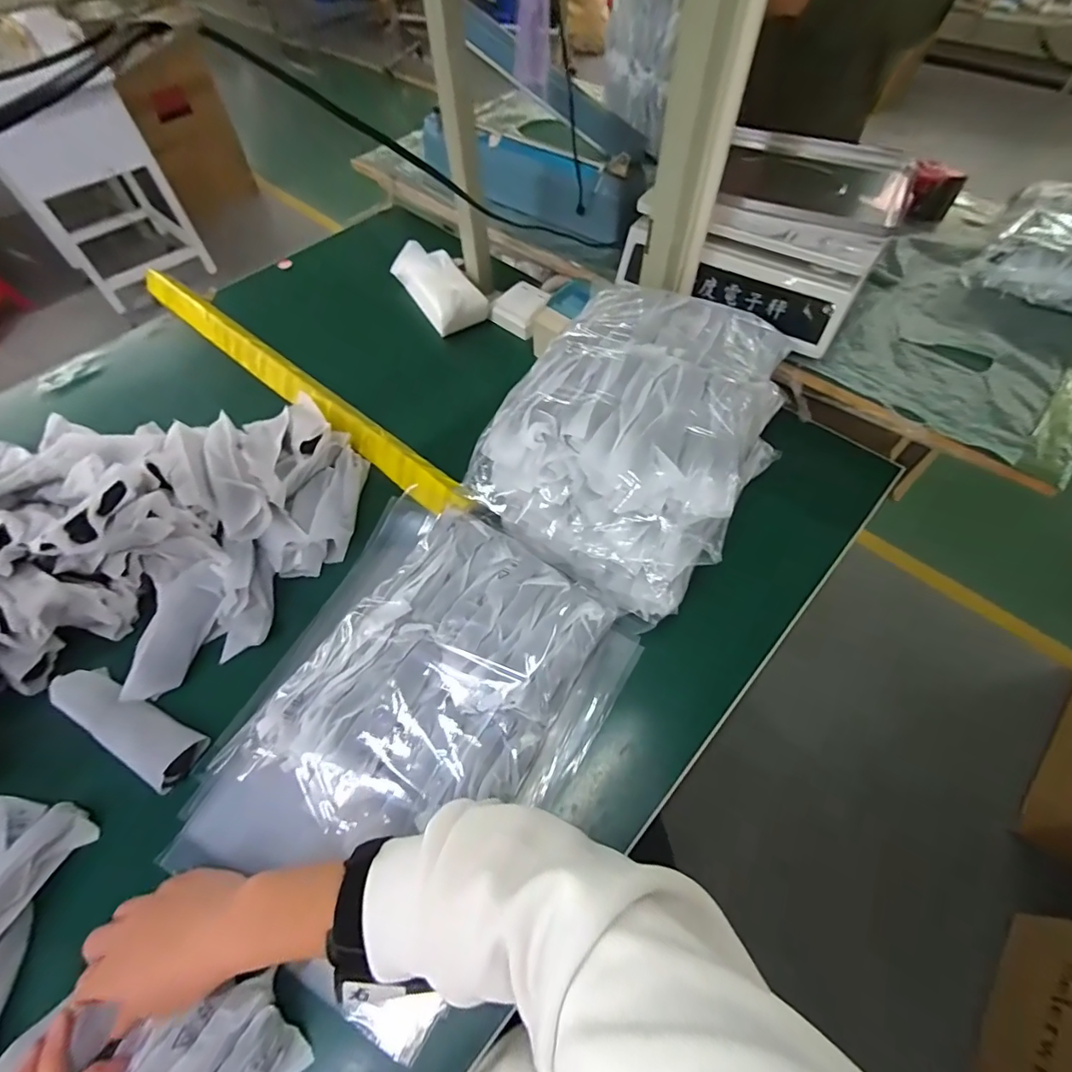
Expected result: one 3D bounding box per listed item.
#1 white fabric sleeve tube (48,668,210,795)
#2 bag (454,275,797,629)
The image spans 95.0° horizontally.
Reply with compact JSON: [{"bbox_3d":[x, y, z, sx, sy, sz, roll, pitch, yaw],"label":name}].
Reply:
[{"bbox_3d":[-0.379,0.175,0.458,0.158,0.038,0.045,24,62,16],"label":"white fabric sleeve tube"},{"bbox_3d":[0.104,-0.100,0.495,0.202,0.155,0.276,26,62,17],"label":"bag"}]

